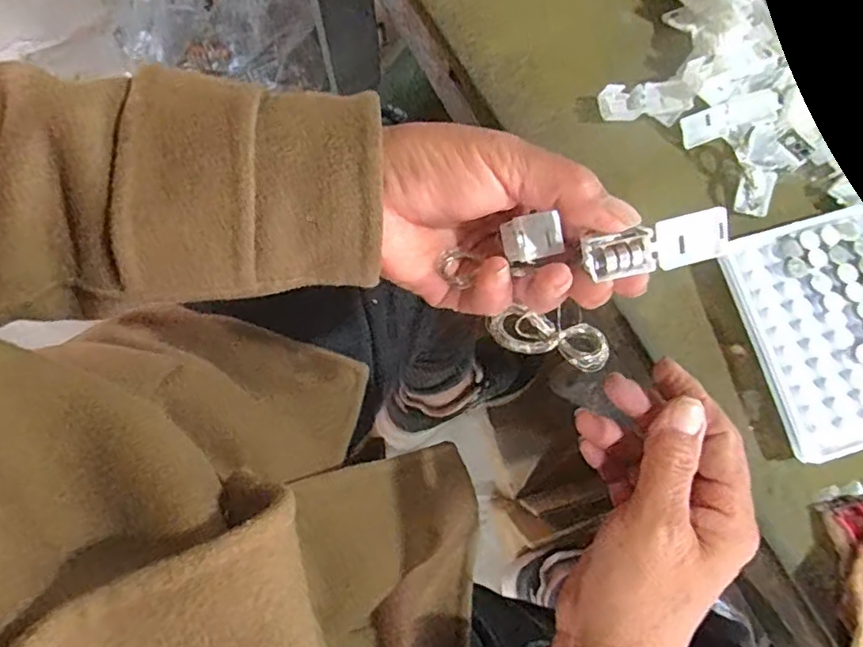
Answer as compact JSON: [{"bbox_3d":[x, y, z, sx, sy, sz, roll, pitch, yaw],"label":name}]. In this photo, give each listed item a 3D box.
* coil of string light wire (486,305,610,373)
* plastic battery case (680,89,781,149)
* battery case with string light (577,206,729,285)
[{"bbox_3d":[0.053,0.006,0.269,0.055,0.008,0.021,13,79,14],"label":"coil of string light wire"},{"bbox_3d":[0.182,-0.126,0.355,0.055,0.010,0.018,-19,79,15],"label":"plastic battery case"},{"bbox_3d":[0.088,-0.031,0.230,0.056,0.012,0.019,-13,108,0],"label":"battery case with string light"}]

